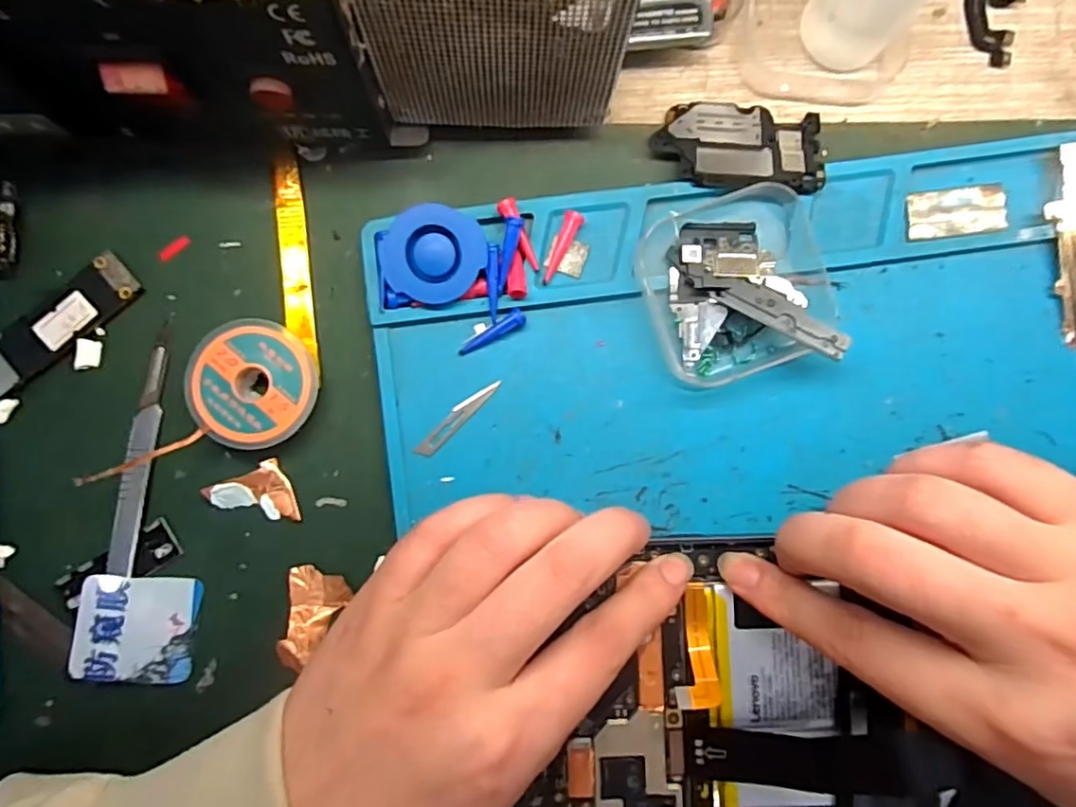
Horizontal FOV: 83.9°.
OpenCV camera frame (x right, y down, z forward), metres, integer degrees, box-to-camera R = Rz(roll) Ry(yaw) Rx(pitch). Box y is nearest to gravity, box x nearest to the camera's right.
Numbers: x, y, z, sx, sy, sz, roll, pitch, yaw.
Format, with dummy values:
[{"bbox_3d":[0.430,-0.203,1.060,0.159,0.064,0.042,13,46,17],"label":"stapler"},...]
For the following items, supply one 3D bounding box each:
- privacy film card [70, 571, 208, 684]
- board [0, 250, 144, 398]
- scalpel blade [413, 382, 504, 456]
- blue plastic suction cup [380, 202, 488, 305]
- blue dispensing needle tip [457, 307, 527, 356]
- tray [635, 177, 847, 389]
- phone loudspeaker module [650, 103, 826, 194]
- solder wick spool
[{"bbox_3d":[-0.145,0.082,0.216,0.038,0.004,0.037,6,82,-13],"label":"privacy film card"},{"bbox_3d":[-0.178,-0.029,0.221,0.064,0.006,0.020,-40,88,-3],"label":"board"},{"bbox_3d":[-0.030,0.005,0.224,0.040,0.004,0.007,-44,89,-3],"label":"scalpel blade"},{"bbox_3d":[-0.038,-0.054,0.220,0.035,0.014,0.033,0,89,0],"label":"blue plastic suction cup"},{"bbox_3d":[-0.017,-0.026,0.225,0.028,0.004,0.006,-31,88,-2],"label":"blue dispensing needle tip"},{"bbox_3d":[0.076,-0.043,0.219,0.068,0.020,0.063,-14,87,-2],"label":"tray"},{"bbox_3d":[0.077,-0.099,0.231,0.064,0.007,0.037,5,70,-2],"label":"phone loudspeaker module"},{"bbox_3d":[-0.103,-0.008,0.219,0.043,0.014,0.045,0,87,-1],"label":"solder wick spool"}]

